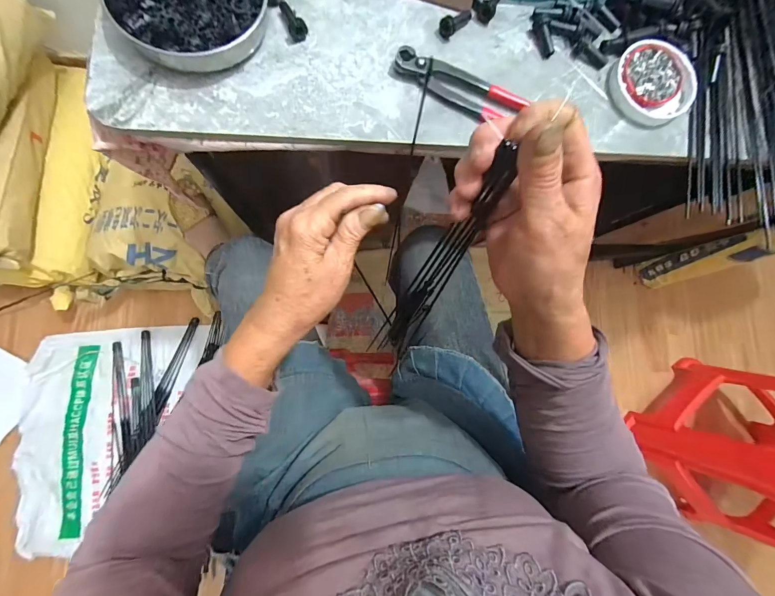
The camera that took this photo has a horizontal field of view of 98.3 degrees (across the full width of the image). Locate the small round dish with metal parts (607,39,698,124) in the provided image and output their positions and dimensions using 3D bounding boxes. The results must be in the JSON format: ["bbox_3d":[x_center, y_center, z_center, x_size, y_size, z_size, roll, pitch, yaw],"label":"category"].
[{"bbox_3d":[0.286,-0.234,0.363,0.085,0.017,0.084,1,83,-6],"label":"small round dish with metal parts"}]

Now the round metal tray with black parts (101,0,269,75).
[{"bbox_3d":[-0.181,-0.282,0.314,0.133,0.031,0.138,1,83,-6],"label":"round metal tray with black parts"}]

